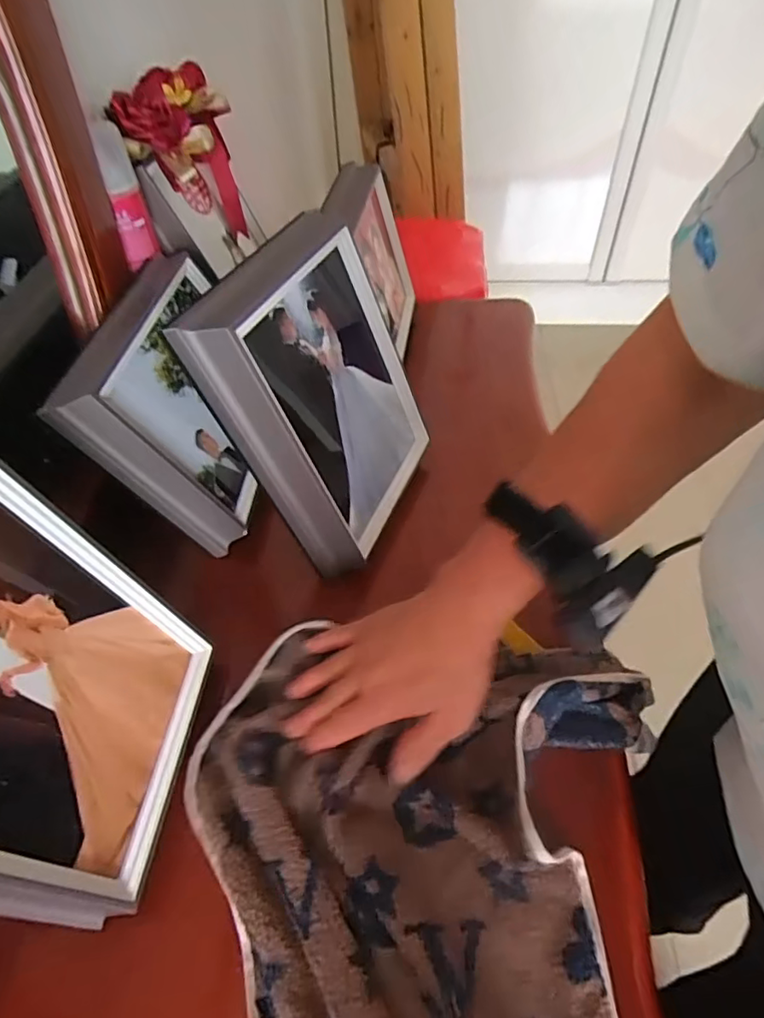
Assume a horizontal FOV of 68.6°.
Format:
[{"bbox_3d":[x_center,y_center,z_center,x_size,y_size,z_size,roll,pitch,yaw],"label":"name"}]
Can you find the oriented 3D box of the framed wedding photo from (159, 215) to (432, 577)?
[{"bbox_3d":[-0.042,-0.088,0.436,0.049,0.232,0.182,7,46,34],"label":"framed wedding photo"}]

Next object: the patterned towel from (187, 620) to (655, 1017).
[{"bbox_3d":[0.015,0.229,0.302,0.278,0.034,0.353,6,49,7],"label":"patterned towel"}]

